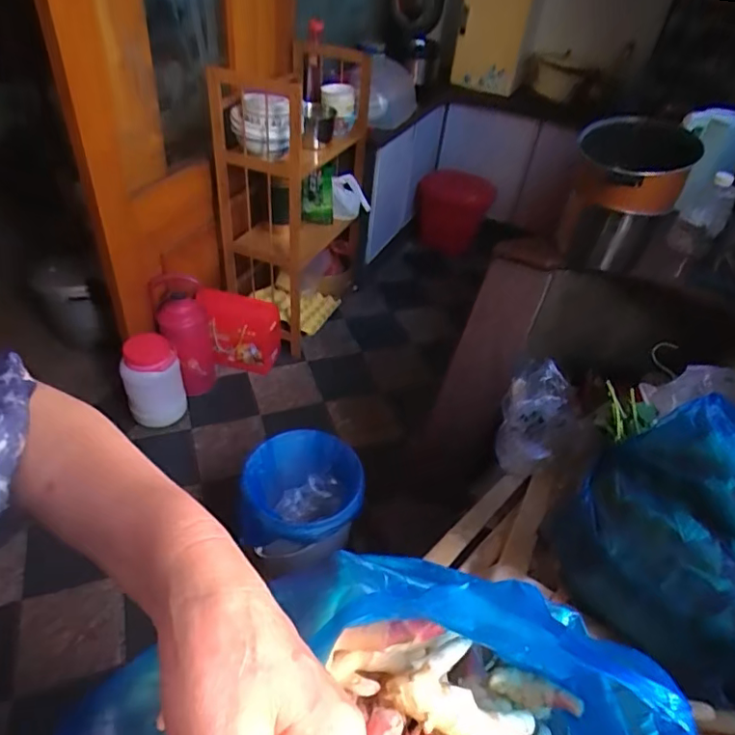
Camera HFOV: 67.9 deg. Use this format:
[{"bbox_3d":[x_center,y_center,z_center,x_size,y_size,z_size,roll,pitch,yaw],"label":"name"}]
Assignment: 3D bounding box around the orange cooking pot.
[{"bbox_3d":[0.581,-0.453,1.197,0.223,0.153,0.269,19,43,13],"label":"orange cooking pot"}]

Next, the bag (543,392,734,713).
[{"bbox_3d":[0.421,0.214,0.700,0.293,0.197,0.308,34,48,27],"label":"bag"}]

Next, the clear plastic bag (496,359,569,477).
[{"bbox_3d":[0.400,0.126,1.317,0.150,0.094,0.308,19,60,14],"label":"clear plastic bag"}]

